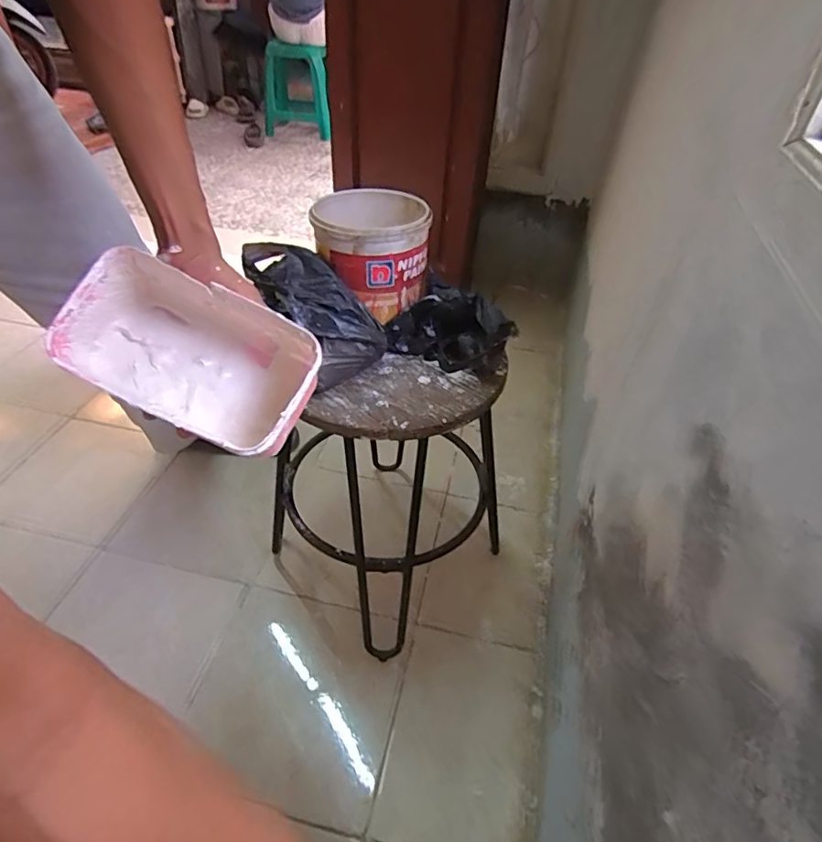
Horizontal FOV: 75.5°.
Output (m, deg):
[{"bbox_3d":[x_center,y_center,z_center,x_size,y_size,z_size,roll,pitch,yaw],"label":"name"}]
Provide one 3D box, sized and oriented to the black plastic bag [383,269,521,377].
[{"bbox_3d":[0.051,-0.121,0.695,0.146,0.074,0.094,28,53,27],"label":"black plastic bag"}]

